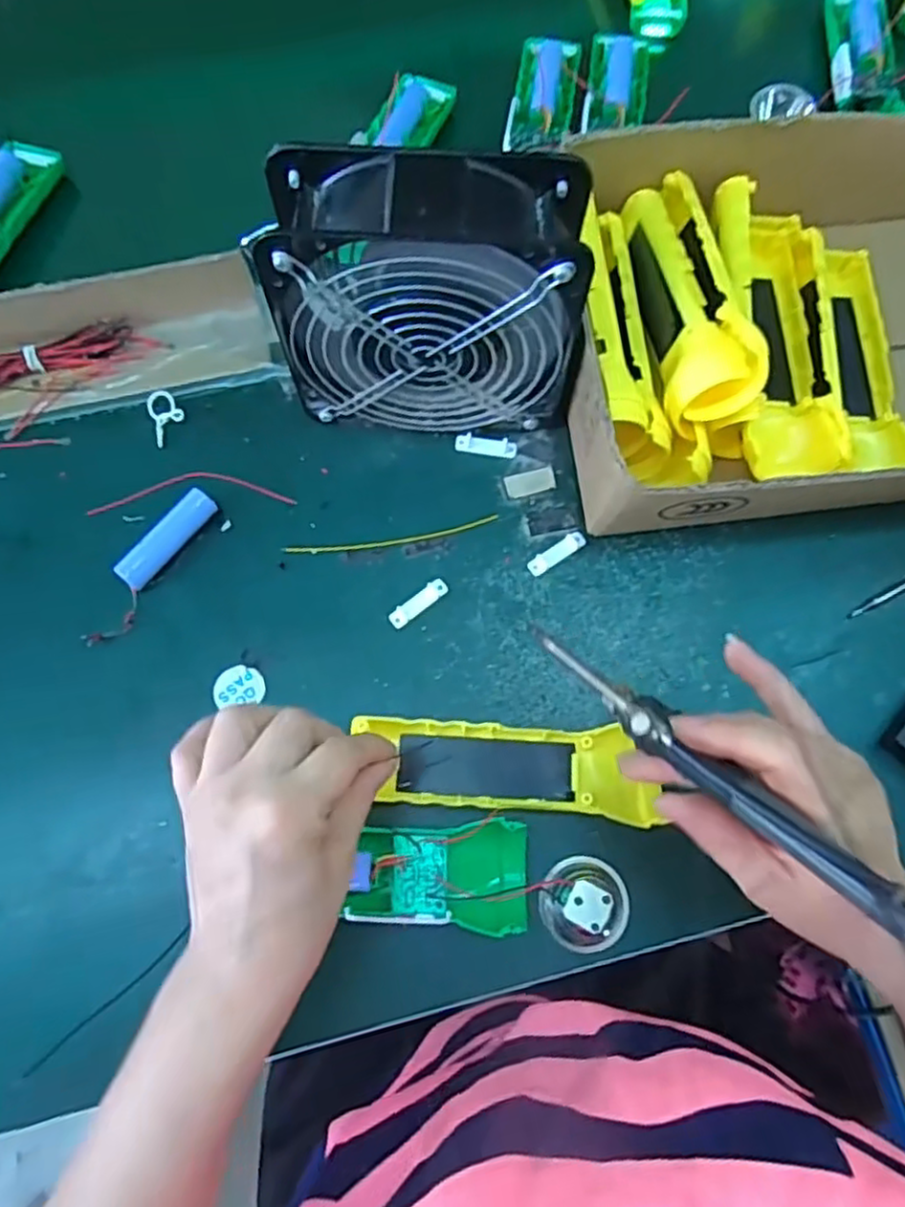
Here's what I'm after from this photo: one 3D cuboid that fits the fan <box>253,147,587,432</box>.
[{"bbox_3d":[-0.011,-0.153,0.373,0.150,0.147,0.063,1,74,0],"label":"fan"}]

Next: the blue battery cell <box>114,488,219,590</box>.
[{"bbox_3d":[-0.163,-0.037,0.406,0.016,0.018,0.066,37,77,10],"label":"blue battery cell"}]

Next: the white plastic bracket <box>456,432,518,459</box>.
[{"bbox_3d":[0.021,-0.097,0.432,0.037,0.006,0.012,11,74,3],"label":"white plastic bracket"}]

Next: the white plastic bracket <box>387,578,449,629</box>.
[{"bbox_3d":[-0.019,0.000,0.403,0.038,0.004,0.011,-38,77,-10],"label":"white plastic bracket"}]

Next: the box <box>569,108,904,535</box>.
[{"bbox_3d":[0.276,-0.169,0.413,0.421,0.087,0.226,-6,74,-2],"label":"box"}]

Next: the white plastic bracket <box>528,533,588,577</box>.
[{"bbox_3d":[0.061,-0.029,0.412,0.038,0.006,0.011,-34,77,-9],"label":"white plastic bracket"}]

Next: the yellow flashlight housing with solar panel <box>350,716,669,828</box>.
[{"bbox_3d":[0.027,0.085,0.371,0.150,0.020,0.047,6,74,4],"label":"yellow flashlight housing with solar panel"}]

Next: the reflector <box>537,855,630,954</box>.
[{"bbox_3d":[0.067,0.149,0.348,0.045,0.021,0.044,0,74,0],"label":"reflector"}]

